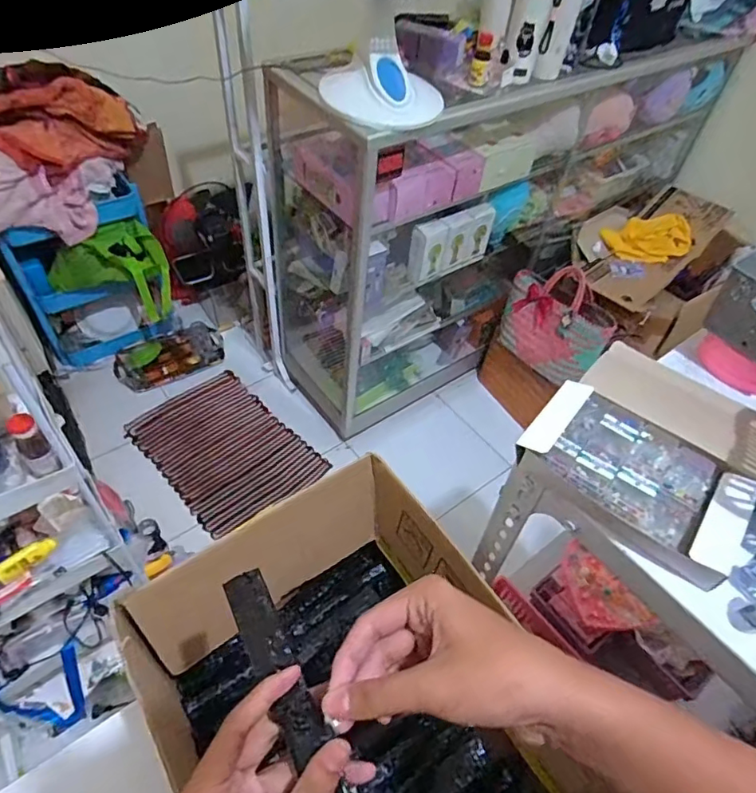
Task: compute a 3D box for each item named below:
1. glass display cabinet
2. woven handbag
[{"bbox_3d":[0.340,-0.558,1.693,1.281,0.944,0.431,-27,57,-26],"label":"glass display cabinet"},{"bbox_3d":[0.532,-0.223,1.621,0.113,0.296,0.317,-30,59,-28],"label":"woven handbag"}]

